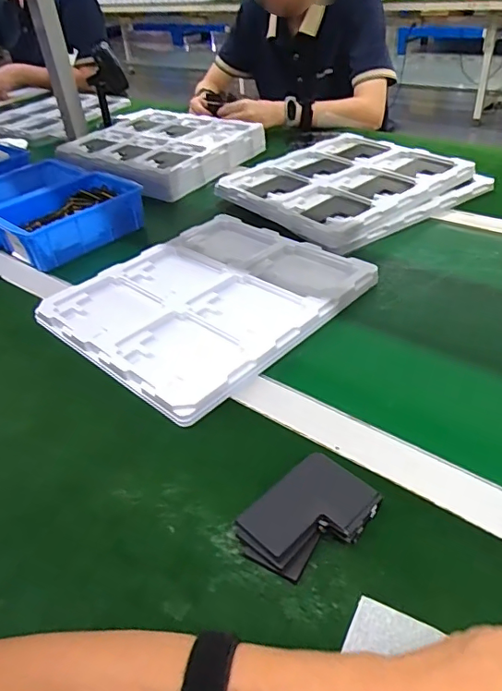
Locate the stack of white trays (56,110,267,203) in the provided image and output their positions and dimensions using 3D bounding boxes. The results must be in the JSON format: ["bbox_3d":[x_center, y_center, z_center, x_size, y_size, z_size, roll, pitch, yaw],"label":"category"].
[{"bbox_3d":[-0.191,-0.377,1.008,0.340,0.059,0.321,18,45,27],"label":"stack of white trays"}]

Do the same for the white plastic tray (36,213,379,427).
[{"bbox_3d":[-0.046,-0.063,0.618,0.282,0.030,0.322,26,50,33],"label":"white plastic tray"}]

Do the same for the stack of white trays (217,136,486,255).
[{"bbox_3d":[0.148,-0.262,0.838,0.330,0.033,0.338,-31,46,-27],"label":"stack of white trays"}]

